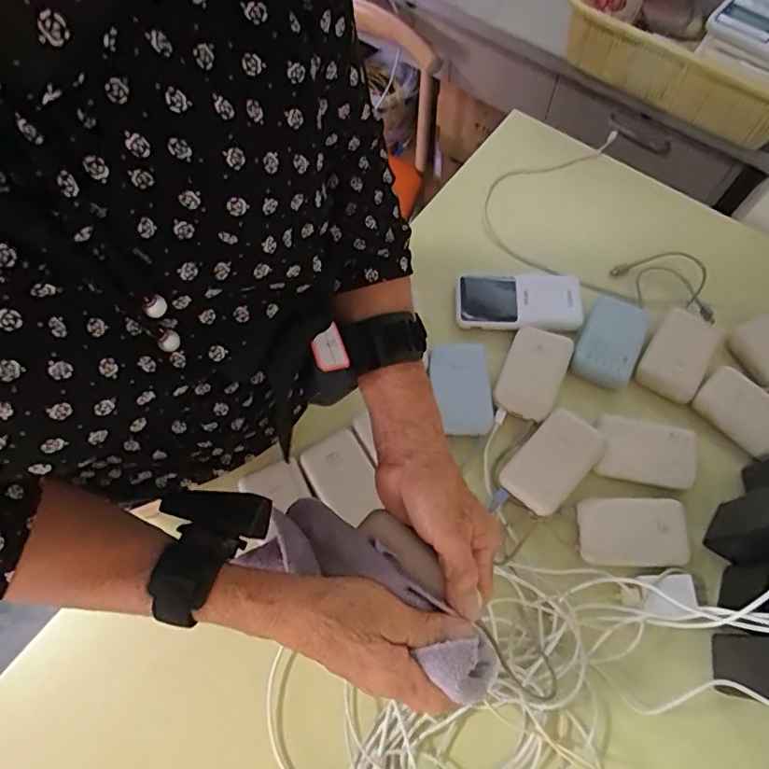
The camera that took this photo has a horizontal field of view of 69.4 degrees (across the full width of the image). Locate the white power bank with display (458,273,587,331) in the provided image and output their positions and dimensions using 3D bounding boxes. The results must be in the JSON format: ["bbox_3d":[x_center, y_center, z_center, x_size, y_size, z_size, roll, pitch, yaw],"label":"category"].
[{"bbox_3d":[0.156,-0.097,0.647,0.142,0.024,0.077,4,67,2],"label":"white power bank with display"}]

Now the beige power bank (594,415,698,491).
[{"bbox_3d":[0.264,0.068,0.564,0.097,0.024,0.059,10,68,5],"label":"beige power bank"}]

